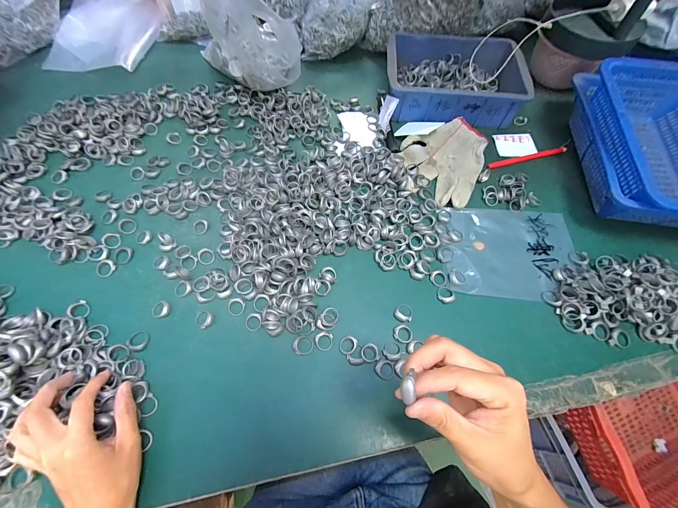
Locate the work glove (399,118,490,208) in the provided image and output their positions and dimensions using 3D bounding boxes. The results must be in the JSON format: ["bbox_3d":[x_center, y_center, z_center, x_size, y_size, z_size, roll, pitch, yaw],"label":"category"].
[{"bbox_3d":[0.175,-0.166,0.509,0.134,0.021,0.188,26,67,9],"label":"work glove"}]

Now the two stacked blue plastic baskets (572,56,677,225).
[{"bbox_3d":[0.500,-0.173,0.478,0.209,0.100,0.299,3,64,-2],"label":"two stacked blue plastic baskets"}]

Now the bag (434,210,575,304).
[{"bbox_3d":[0.254,-0.007,0.440,0.190,0.013,0.146,3,65,-1],"label":"bag"}]

